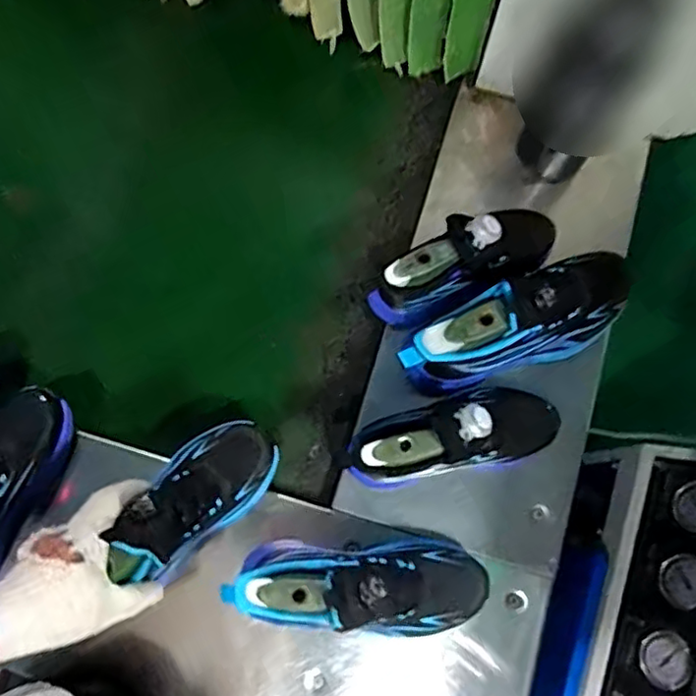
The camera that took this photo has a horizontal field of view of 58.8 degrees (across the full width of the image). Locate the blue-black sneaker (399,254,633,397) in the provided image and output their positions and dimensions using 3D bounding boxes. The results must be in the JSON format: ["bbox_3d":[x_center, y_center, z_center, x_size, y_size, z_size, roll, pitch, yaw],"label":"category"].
[{"bbox_3d":[0.178,-0.023,0.612,0.251,0.106,0.094,-28,79,-7],"label":"blue-black sneaker"}]

